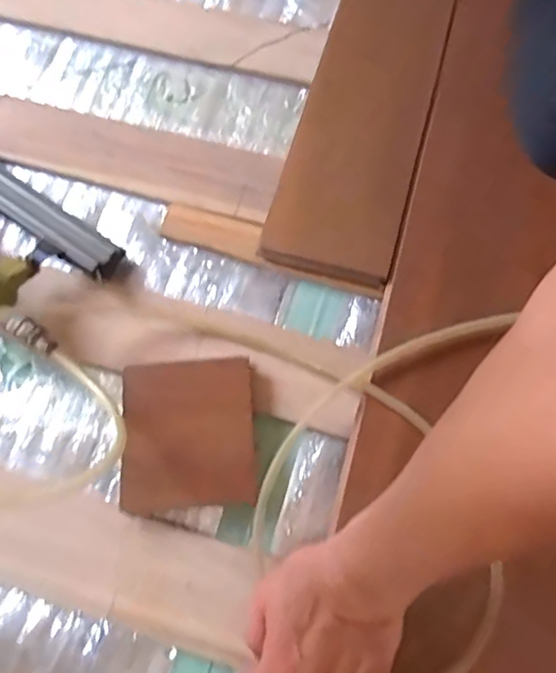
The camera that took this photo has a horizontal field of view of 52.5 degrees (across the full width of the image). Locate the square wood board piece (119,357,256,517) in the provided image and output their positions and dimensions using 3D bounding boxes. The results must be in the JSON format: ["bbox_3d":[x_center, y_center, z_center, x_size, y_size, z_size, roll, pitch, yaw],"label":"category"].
[{"bbox_3d":[-0.075,0.079,0.473,0.107,0.013,0.122,-1,61,-7],"label":"square wood board piece"}]

